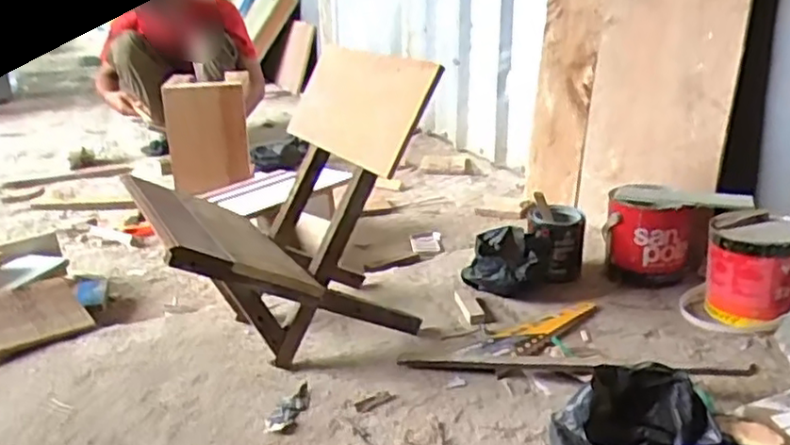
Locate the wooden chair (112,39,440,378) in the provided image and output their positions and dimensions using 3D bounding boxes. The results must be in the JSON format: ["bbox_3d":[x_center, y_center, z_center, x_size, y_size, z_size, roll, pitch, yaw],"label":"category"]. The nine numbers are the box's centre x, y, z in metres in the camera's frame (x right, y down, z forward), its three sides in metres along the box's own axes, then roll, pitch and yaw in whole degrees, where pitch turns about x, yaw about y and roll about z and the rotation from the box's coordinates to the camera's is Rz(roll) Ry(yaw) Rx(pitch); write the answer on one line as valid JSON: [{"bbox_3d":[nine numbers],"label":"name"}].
[{"bbox_3d":[-0.171,-0.011,1.070,0.394,0.466,0.294,-13,23,-27],"label":"wooden chair"}]

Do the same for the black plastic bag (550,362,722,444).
[{"bbox_3d":[0.285,0.253,0.825,0.188,0.100,0.169,7,22,22],"label":"black plastic bag"}]

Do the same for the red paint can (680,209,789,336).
[{"bbox_3d":[0.598,0.082,1.178,0.185,0.158,0.179,9,23,27],"label":"red paint can"}]

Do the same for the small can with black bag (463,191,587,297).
[{"bbox_3d":[0.257,0.045,1.327,0.257,0.154,0.124,-20,27,-41],"label":"small can with black bag"}]

